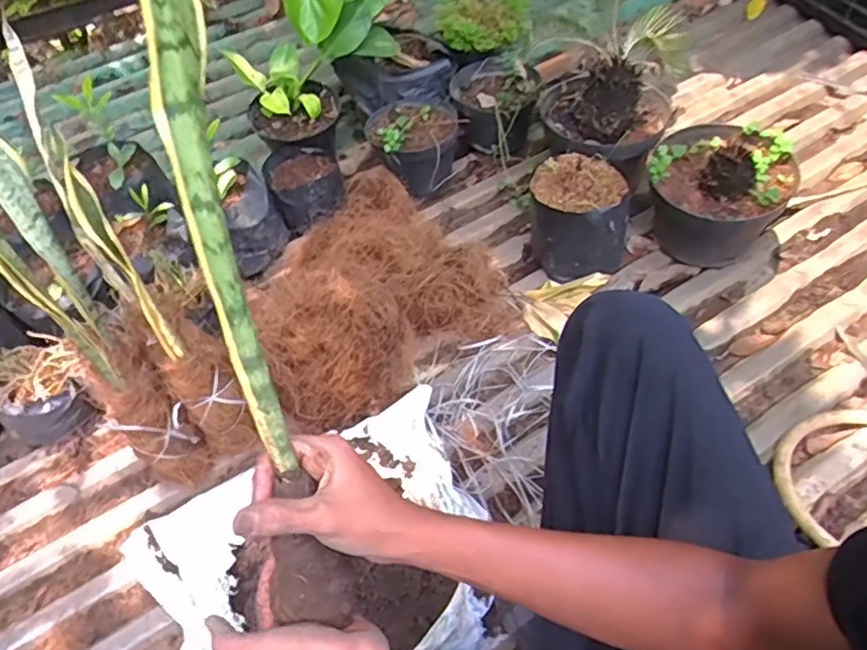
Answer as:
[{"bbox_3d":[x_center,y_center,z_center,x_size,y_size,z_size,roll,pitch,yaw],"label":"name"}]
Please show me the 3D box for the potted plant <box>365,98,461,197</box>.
[{"bbox_3d":[-0.035,-0.346,1.209,0.169,0.129,0.198,-13,56,-8],"label":"potted plant"}]

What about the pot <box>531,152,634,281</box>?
[{"bbox_3d":[0.240,-0.173,1.053,0.158,0.159,0.148,0,56,1],"label":"pot"}]

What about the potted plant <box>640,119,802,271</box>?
[{"bbox_3d":[0.465,-0.217,1.048,0.219,0.163,0.204,31,62,20],"label":"potted plant"}]

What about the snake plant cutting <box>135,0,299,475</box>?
[{"bbox_3d":[-0.130,-0.074,0.371,0.029,0.372,0.034,-10,22,-7],"label":"snake plant cutting"}]

